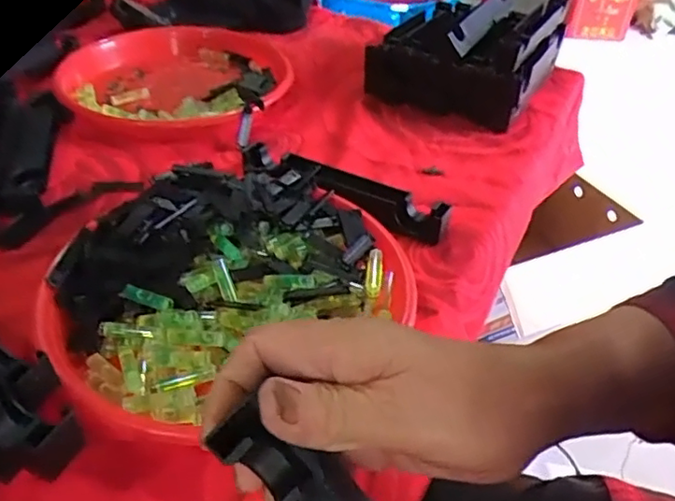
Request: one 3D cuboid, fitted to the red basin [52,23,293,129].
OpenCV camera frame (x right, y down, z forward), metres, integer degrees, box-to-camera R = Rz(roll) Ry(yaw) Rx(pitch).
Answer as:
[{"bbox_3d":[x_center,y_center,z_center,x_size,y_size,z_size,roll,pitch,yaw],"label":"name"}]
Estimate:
[{"bbox_3d":[-0.169,-0.186,0.693,0.228,0.048,0.228,2,39,-2],"label":"red basin"}]

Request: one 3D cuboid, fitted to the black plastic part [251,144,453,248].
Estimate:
[{"bbox_3d":[0.000,-0.048,0.532,0.184,0.034,0.043,21,42,21],"label":"black plastic part"}]

